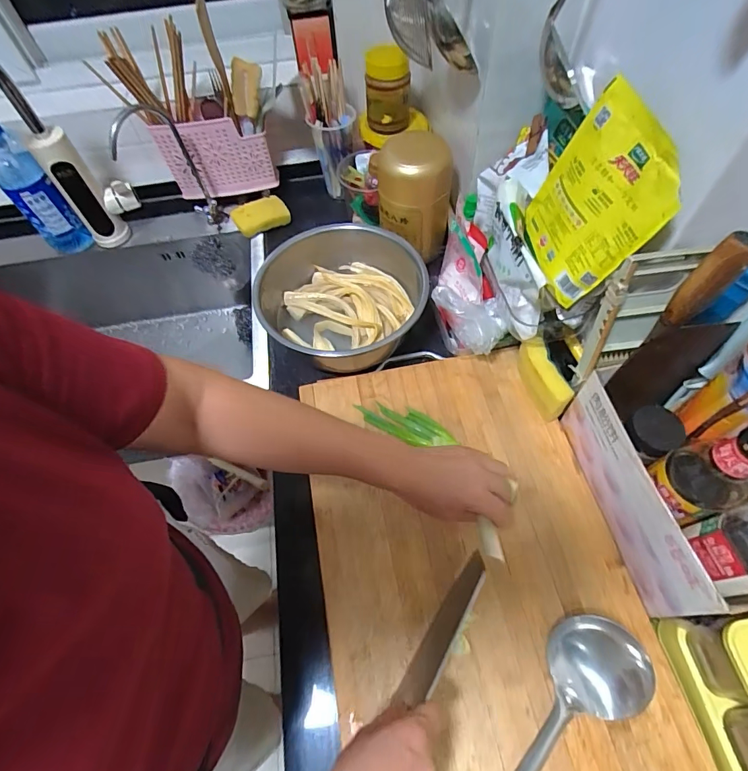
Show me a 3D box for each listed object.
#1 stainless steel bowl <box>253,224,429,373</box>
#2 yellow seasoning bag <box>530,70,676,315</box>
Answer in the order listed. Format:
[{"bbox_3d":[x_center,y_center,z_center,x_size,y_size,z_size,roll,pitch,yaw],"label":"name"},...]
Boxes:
[{"bbox_3d":[-0.050,-0.132,0.650,0.242,0.091,0.241,-1,61,1],"label":"stainless steel bowl"},{"bbox_3d":[0.228,-0.188,0.449,0.015,0.169,0.134,-12,69,-24],"label":"yellow seasoning bag"}]

